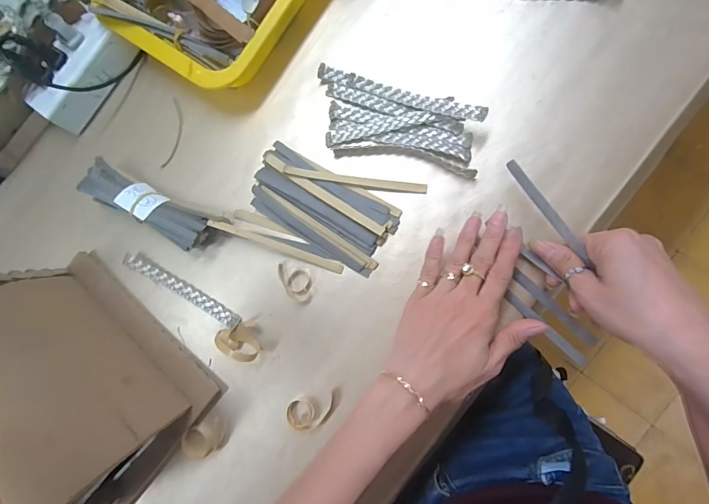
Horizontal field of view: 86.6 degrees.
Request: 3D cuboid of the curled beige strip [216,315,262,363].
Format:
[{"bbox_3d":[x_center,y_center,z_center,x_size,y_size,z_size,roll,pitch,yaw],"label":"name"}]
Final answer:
[{"bbox_3d":[-0.110,0.087,0.354,0.039,0.022,0.036,-21,82,6],"label":"curled beige strip"}]

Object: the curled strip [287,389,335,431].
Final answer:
[{"bbox_3d":[-0.038,0.148,0.345,0.046,0.009,0.029,-16,82,7],"label":"curled strip"}]

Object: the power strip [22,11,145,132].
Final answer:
[{"bbox_3d":[-0.289,-0.188,0.400,0.049,0.039,0.115,36,91,10],"label":"power strip"}]

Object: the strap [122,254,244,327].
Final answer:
[{"bbox_3d":[-0.170,0.036,0.371,0.133,0.011,0.017,29,89,10],"label":"strap"}]

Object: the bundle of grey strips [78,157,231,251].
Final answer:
[{"bbox_3d":[-0.201,-0.044,0.374,0.145,0.038,0.040,24,89,10],"label":"bundle of grey strips"}]

